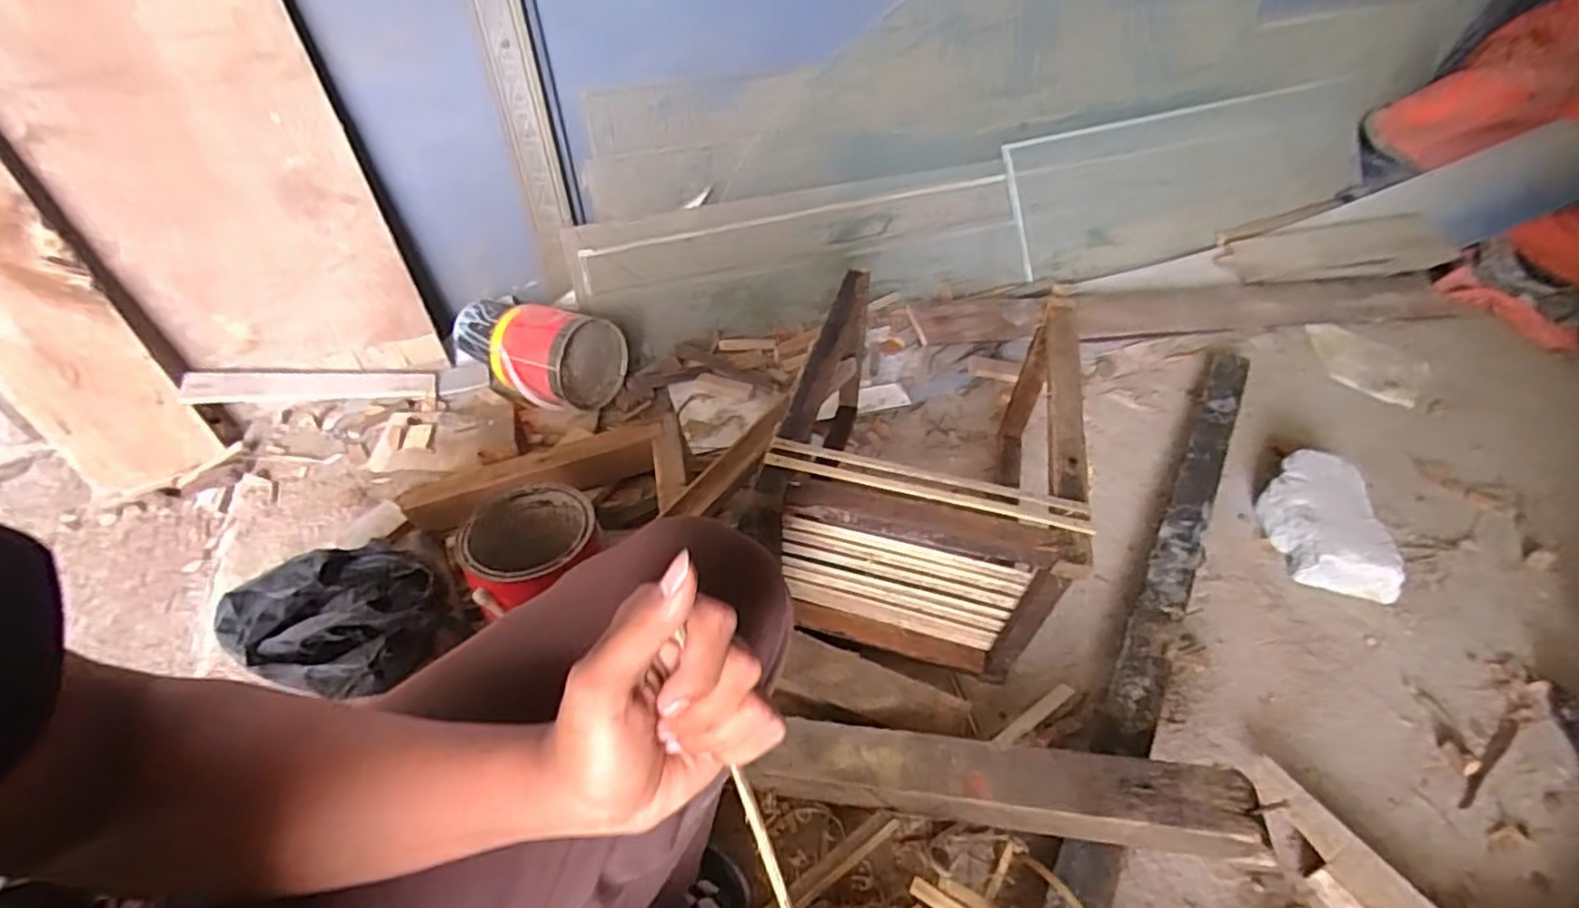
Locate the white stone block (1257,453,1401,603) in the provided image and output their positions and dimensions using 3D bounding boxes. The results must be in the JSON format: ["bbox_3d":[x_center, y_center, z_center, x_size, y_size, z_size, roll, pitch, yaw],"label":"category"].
[{"bbox_3d":[0.732,0.089,0.944,0.120,0.064,0.217,4,45,6],"label":"white stone block"}]

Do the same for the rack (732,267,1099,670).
[{"bbox_3d":[0.160,0.023,0.825,0.297,0.308,0.377,9,46,10],"label":"rack"}]

